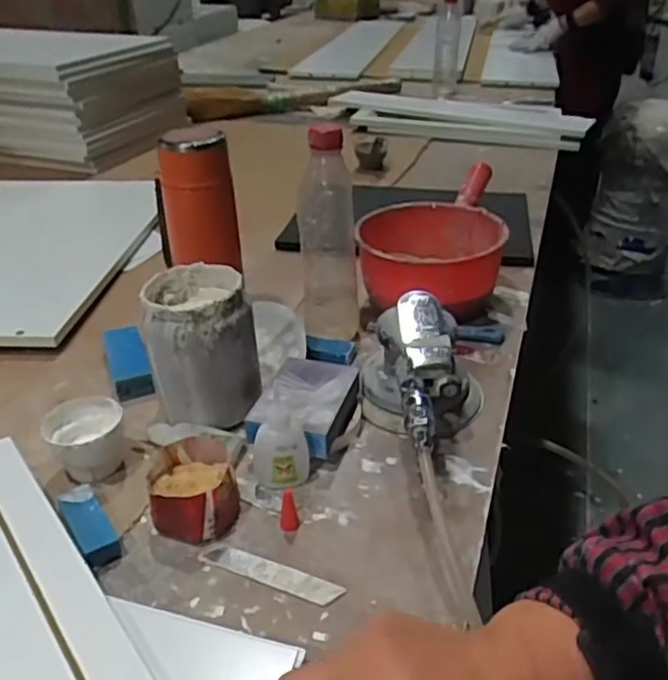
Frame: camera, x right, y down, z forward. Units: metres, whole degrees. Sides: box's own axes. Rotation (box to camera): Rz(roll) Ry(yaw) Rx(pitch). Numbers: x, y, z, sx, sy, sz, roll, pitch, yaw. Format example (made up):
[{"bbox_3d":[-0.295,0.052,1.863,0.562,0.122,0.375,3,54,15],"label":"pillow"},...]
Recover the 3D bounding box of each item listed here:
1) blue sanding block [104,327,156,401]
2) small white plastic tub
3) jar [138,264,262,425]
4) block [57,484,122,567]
[{"bbox_3d":[-0.201,0.023,0.652,0.033,0.032,0.103,-13,33,-19],"label":"blue sanding block"},{"bbox_3d":[-0.196,0.082,0.533,0.056,0.048,0.068,-8,32,-11],"label":"small white plastic tub"},{"bbox_3d":[-0.114,0.009,0.576,0.089,0.122,0.086,-1,31,1],"label":"jar"},{"bbox_3d":[-0.176,0.132,0.479,0.025,0.017,0.073,-21,36,-28],"label":"block"}]

